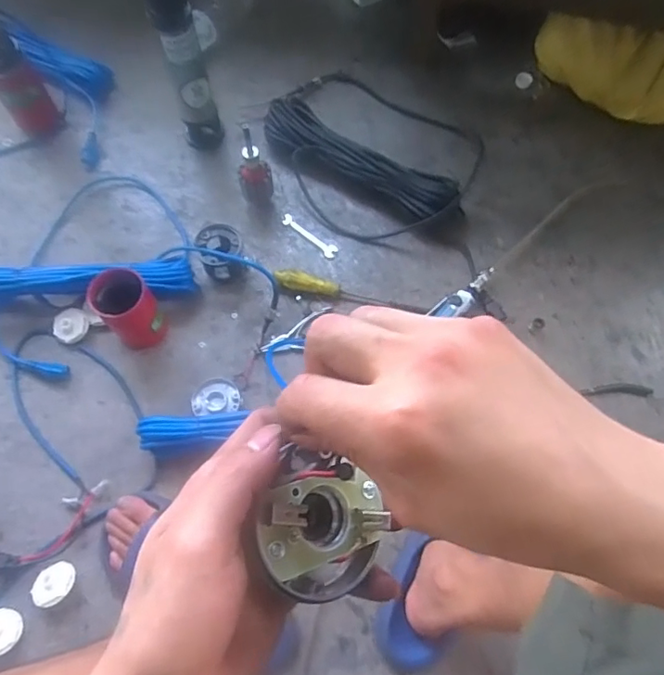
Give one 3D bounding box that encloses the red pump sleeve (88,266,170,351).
[{"bbox_3d":[-0.298,-0.039,0.788,0.075,0.133,0.074,0,68,-1],"label":"red pump sleeve"}]

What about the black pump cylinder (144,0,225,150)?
[{"bbox_3d":[-0.233,-0.429,0.848,0.064,0.308,0.057,-11,69,-6],"label":"black pump cylinder"}]

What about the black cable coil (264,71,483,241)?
[{"bbox_3d":[0.062,-0.337,0.955,0.389,0.053,0.319,29,70,10],"label":"black cable coil"}]

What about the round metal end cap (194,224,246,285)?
[{"bbox_3d":[-0.178,-0.136,0.863,0.071,0.067,0.077,-11,69,-6],"label":"round metal end cap"}]

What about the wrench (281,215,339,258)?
[{"bbox_3d":[-0.038,-0.177,0.920,0.116,0.007,0.024,40,73,14],"label":"wrench"}]

